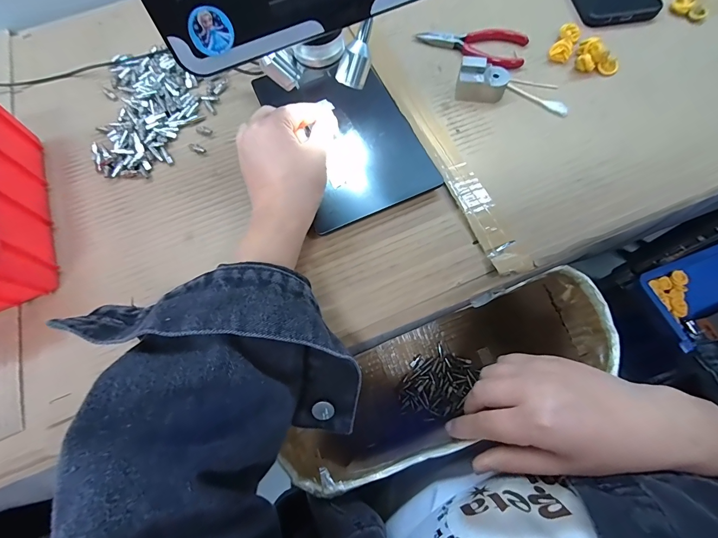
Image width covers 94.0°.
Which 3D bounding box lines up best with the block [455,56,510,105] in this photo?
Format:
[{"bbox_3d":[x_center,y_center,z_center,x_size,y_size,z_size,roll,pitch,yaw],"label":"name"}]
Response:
[{"bbox_3d":[0.121,-0.184,0.327,0.046,0.026,0.031,23,74,9],"label":"block"}]

